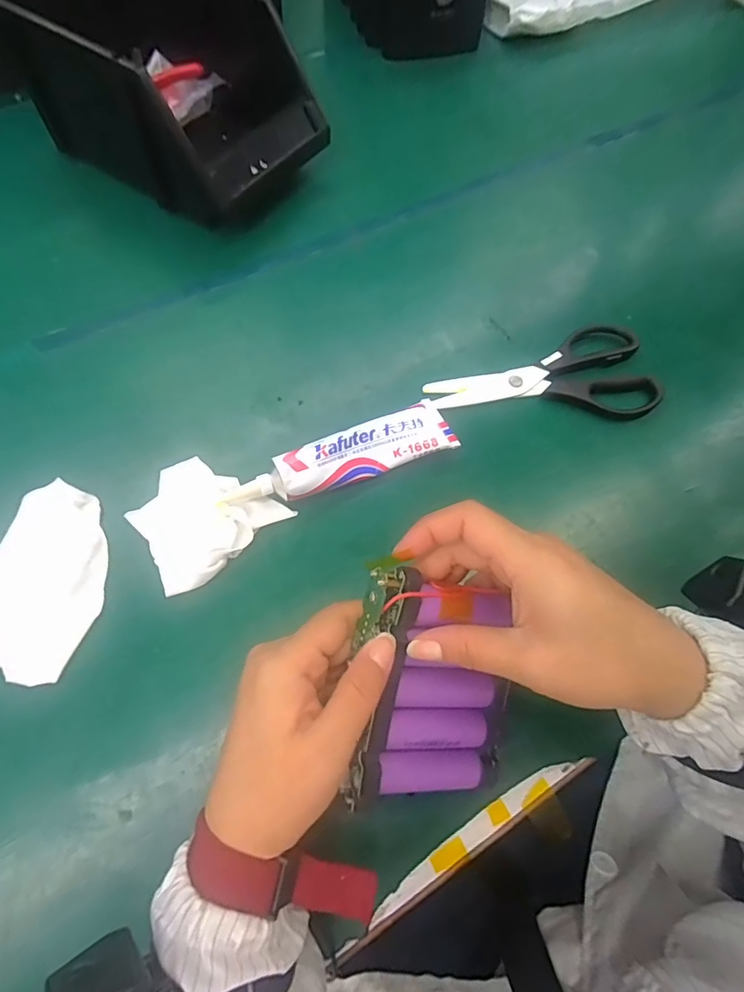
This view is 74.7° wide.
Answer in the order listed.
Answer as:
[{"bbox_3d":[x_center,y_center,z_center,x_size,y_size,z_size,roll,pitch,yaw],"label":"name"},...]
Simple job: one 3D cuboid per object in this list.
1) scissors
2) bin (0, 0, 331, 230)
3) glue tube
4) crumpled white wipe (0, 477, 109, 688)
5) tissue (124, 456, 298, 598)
[{"bbox_3d":[0.141,-0.105,0.404,0.187,0.012,0.085,1,65,-3],"label":"scissors"},{"bbox_3d":[-0.174,-0.369,0.446,0.231,0.120,0.165,31,68,11],"label":"bin"},{"bbox_3d":[-0.020,-0.027,0.348,0.168,0.027,0.040,-22,69,-13],"label":"glue tube"},{"bbox_3d":[-0.210,0.052,0.312,0.072,0.016,0.121,6,65,0],"label":"crumpled white wipe"},{"bbox_3d":[-0.117,0.011,0.331,0.089,0.018,0.080,-41,74,-19],"label":"tissue"}]

